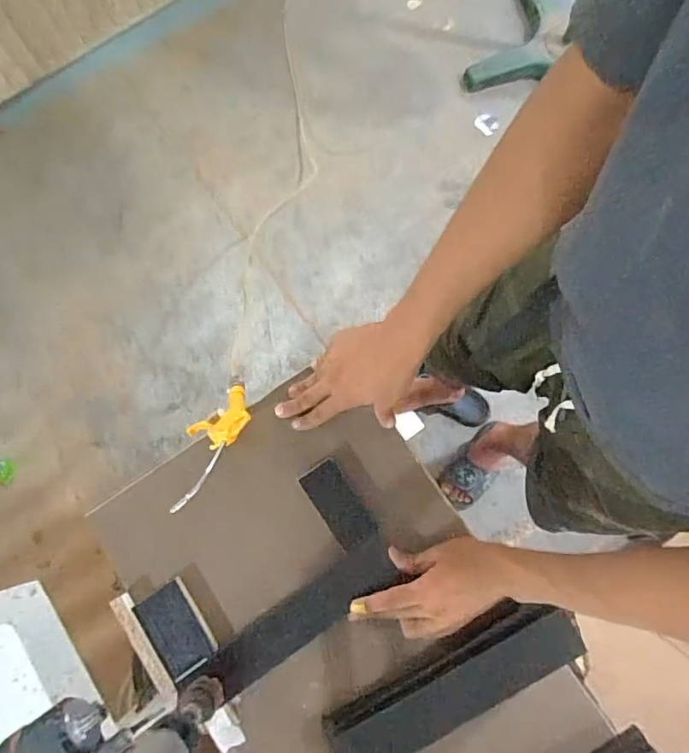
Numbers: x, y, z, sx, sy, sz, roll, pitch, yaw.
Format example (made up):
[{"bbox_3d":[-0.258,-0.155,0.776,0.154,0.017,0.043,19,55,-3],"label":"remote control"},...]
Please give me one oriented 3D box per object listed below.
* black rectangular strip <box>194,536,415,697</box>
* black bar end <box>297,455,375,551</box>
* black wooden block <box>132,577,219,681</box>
[{"bbox_3d":[-0.046,0.284,0.623,0.244,0.015,0.055,-34,79,-7],"label":"black rectangular strip"},{"bbox_3d":[-0.009,0.161,0.660,0.049,0.007,0.108,-35,79,-7],"label":"black bar end"},{"bbox_3d":[-0.200,0.299,0.622,0.061,0.014,0.097,-34,79,-7],"label":"black wooden block"}]

